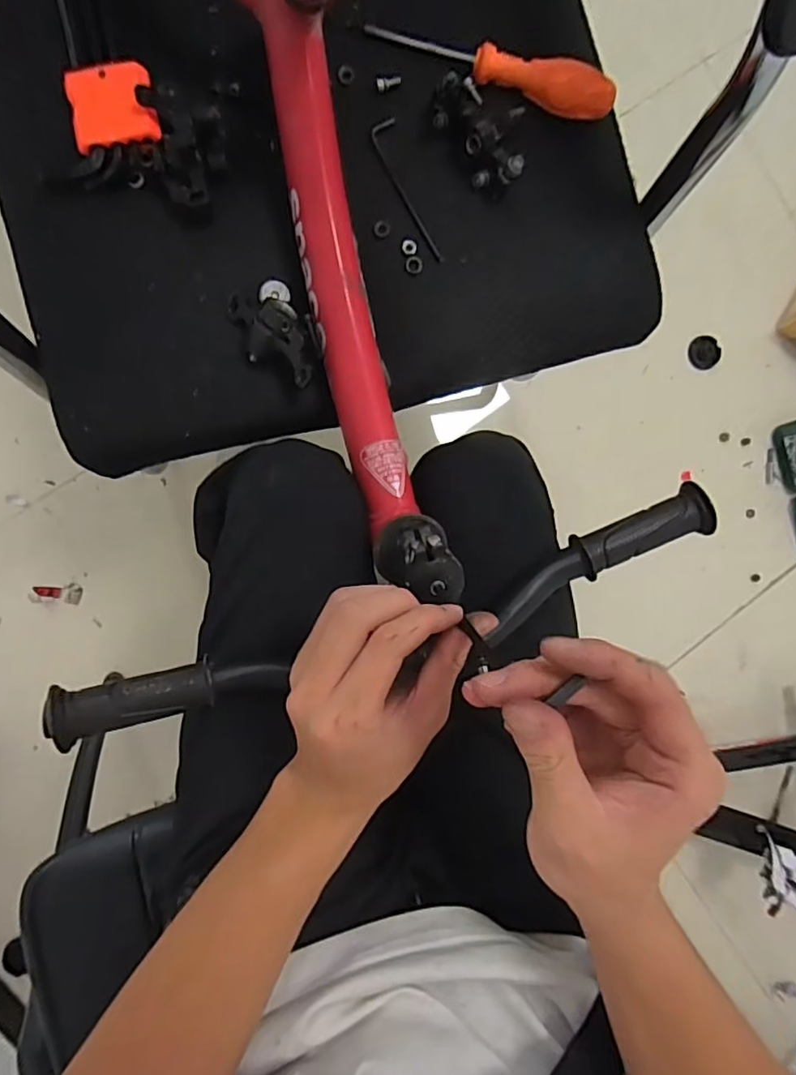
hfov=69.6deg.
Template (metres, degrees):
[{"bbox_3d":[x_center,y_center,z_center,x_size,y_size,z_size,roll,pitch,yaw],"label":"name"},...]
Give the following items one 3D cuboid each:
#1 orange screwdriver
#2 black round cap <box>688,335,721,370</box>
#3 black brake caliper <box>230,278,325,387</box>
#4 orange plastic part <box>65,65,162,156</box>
[{"bbox_3d":[0.070,-0.348,0.423,0.186,0.036,0.024,16,90,-9],"label":"orange screwdriver"},{"bbox_3d":[0.517,-0.310,0.962,0.055,0.006,0.055,0,92,-8],"label":"black round cap"},{"bbox_3d":[-0.083,-0.143,0.405,0.052,0.039,0.079,-22,96,-7],"label":"black brake caliper"},{"bbox_3d":[-0.188,-0.286,0.376,0.053,0.013,0.049,-13,95,-8],"label":"orange plastic part"}]

